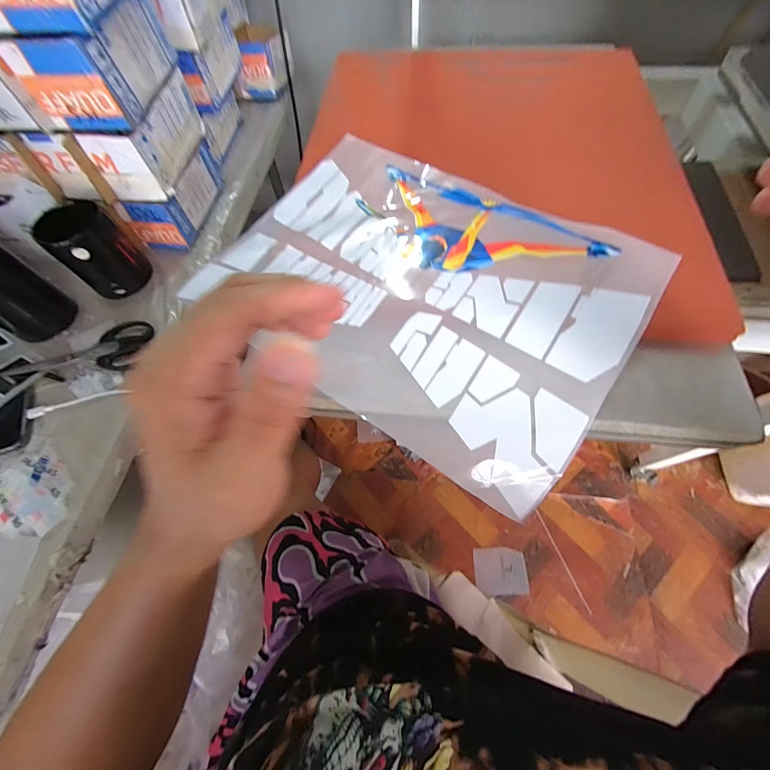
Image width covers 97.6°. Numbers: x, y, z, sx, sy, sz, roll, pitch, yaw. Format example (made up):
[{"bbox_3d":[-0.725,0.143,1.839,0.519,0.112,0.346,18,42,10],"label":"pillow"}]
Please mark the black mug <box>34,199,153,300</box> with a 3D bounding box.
[{"bbox_3d":[-0.391,-0.185,0.457,0.082,0.099,0.088,-40,69,-16],"label":"black mug"}]

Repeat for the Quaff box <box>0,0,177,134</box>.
[{"bbox_3d":[-0.319,-0.362,0.376,0.093,0.073,0.152,3,64,4],"label":"Quaff box"}]

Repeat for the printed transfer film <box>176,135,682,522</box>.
[{"bbox_3d":[0.034,-0.089,0.312,0.347,0.033,0.261,31,69,16],"label":"printed transfer film"}]

